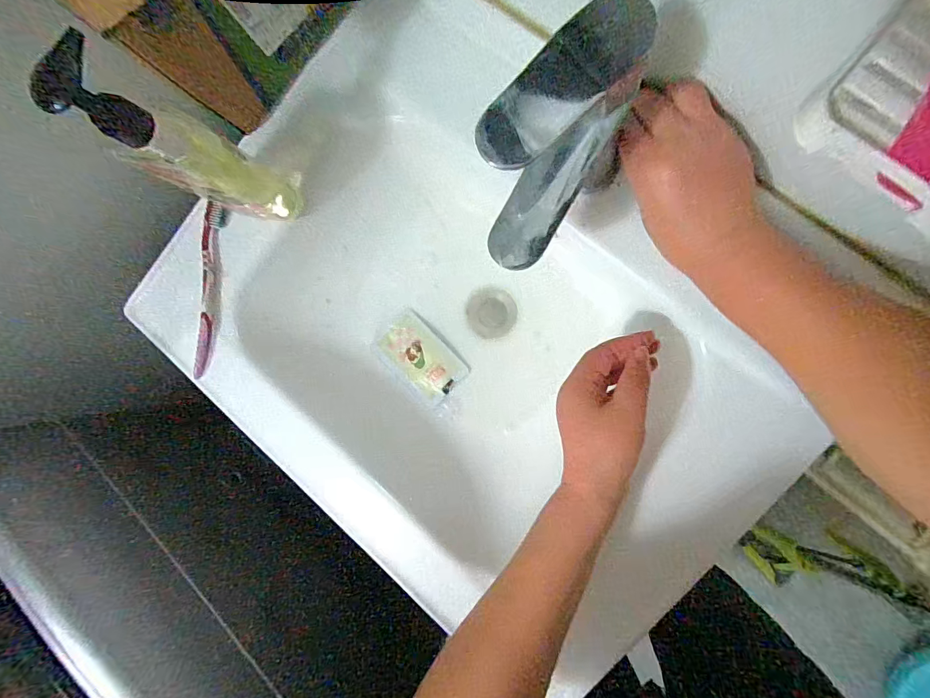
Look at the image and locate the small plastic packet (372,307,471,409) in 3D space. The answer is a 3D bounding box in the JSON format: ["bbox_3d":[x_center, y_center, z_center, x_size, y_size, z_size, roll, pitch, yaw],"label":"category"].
[{"bbox_3d":[-0.055,0.011,0.514,0.108,0.004,0.072,45,79,6],"label":"small plastic packet"}]

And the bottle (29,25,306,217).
[{"bbox_3d":[-0.205,-0.150,0.338,0.053,0.201,0.054,30,94,9],"label":"bottle"}]

